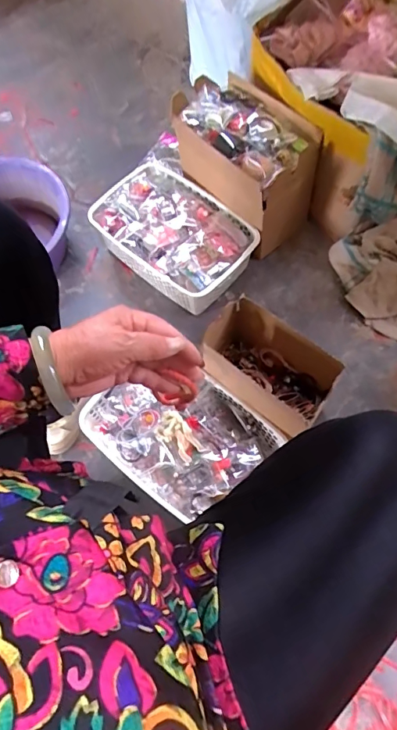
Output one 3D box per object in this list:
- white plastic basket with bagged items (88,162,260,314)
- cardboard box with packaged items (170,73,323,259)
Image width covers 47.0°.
[{"bbox_3d":[-0.046,-0.244,0.866,0.292,0.092,0.201,43,76,16],"label":"white plastic basket with bagged items"},{"bbox_3d":[0.077,-0.367,0.841,0.142,0.194,0.253,-39,73,-13],"label":"cardboard box with packaged items"}]

